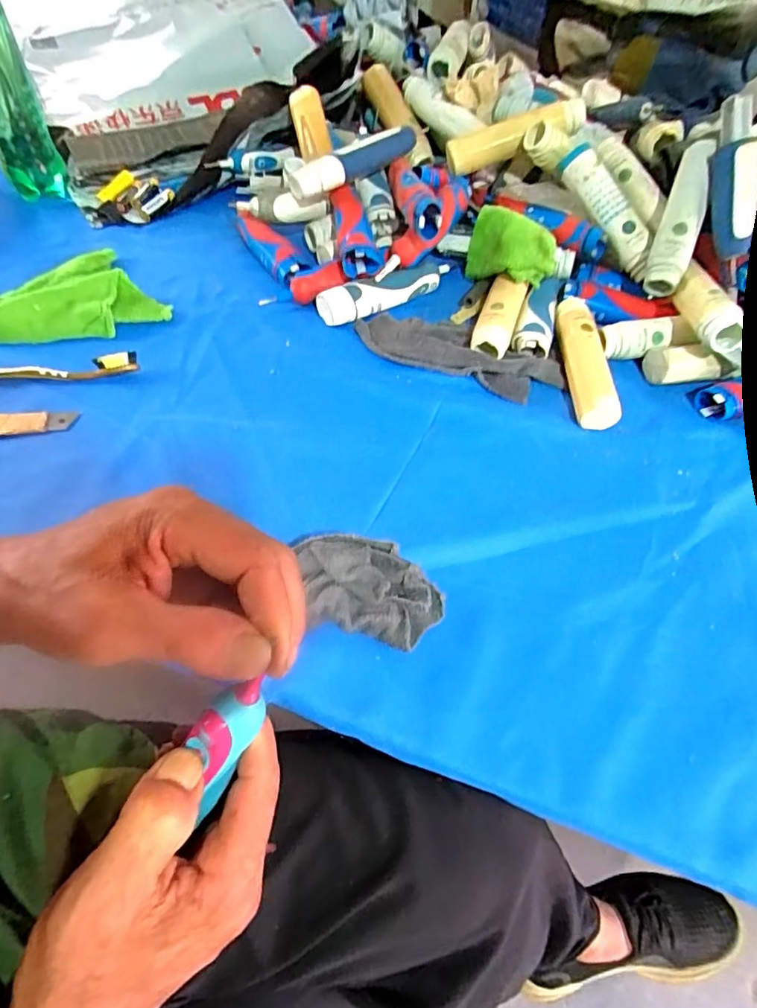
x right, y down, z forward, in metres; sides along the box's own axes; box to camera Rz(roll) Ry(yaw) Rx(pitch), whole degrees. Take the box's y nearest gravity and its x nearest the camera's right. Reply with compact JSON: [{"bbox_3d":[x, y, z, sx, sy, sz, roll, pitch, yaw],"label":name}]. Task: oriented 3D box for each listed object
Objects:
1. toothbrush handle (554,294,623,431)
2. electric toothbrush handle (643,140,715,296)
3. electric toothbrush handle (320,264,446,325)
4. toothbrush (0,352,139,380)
[{"bbox_3d":[0.184,-0.133,0.471,0.035,0.030,0.143,2,58,-3],"label":"toothbrush handle"},{"bbox_3d":[0.281,-0.266,0.488,0.034,0.033,0.137,17,86,6],"label":"electric toothbrush handle"},{"bbox_3d":[0.011,-0.207,0.504,0.144,0.024,0.028,-27,64,-19],"label":"electric toothbrush handle"},{"bbox_3d":[-0.293,-0.109,0.426,0.184,0.017,0.014,-6,59,-8],"label":"toothbrush"}]

